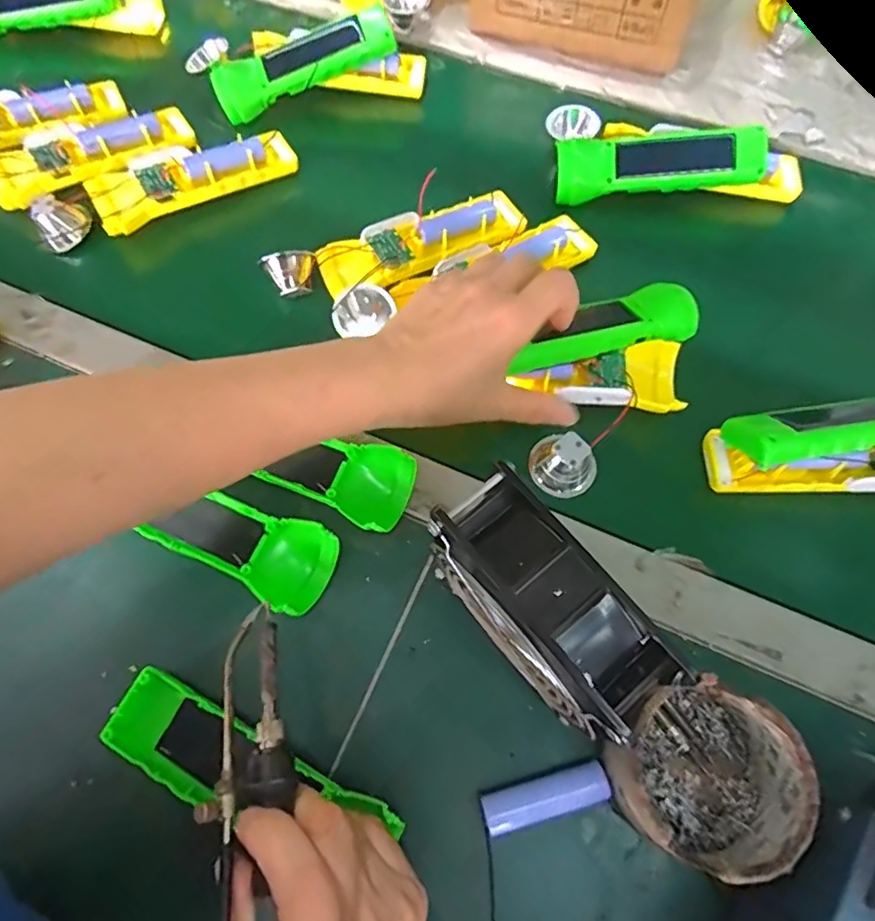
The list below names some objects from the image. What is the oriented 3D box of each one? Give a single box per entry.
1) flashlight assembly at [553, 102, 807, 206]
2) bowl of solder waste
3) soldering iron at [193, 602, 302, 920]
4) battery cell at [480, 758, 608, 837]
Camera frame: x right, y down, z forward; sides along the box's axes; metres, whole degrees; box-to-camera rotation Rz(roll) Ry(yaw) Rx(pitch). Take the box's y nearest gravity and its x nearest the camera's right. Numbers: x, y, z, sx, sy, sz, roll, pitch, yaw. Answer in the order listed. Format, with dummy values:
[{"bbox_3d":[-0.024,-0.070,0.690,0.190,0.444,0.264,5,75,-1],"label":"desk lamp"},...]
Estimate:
[{"bbox_3d":[0.197,-0.253,0.460,0.203,0.037,0.080,4,66,2],"label":"flashlight assembly"},{"bbox_3d":[0.128,0.154,0.279,0.083,0.056,0.077,0,67,0],"label":"bowl of solder waste"},{"bbox_3d":[-0.073,0.161,0.227,0.032,0.020,0.202,-11,62,-4],"label":"soldering iron"},{"bbox_3d":[0.056,0.175,0.294,0.065,0.015,0.019,-15,68,-6],"label":"battery cell"}]

